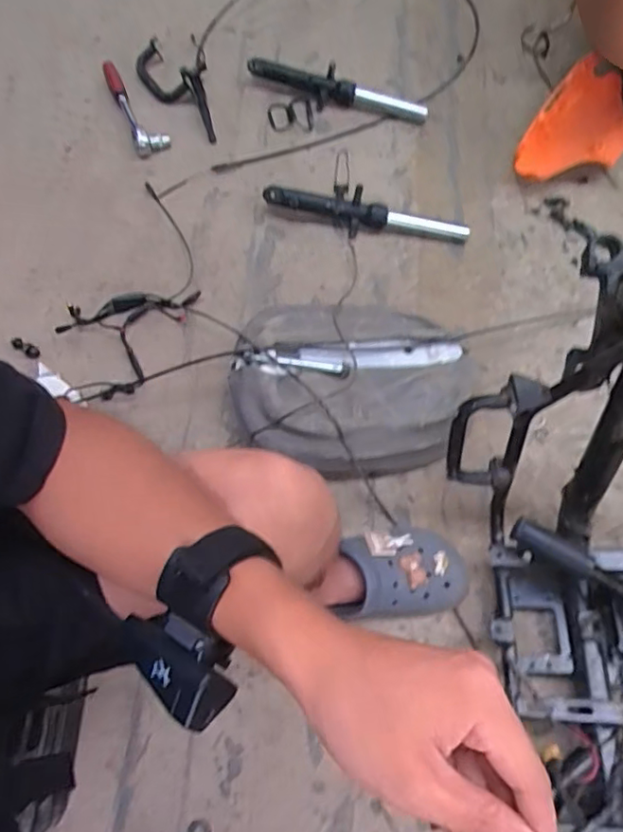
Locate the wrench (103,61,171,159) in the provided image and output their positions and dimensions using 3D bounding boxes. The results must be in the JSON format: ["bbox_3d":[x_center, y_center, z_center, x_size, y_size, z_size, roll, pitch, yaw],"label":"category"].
[{"bbox_3d":[-0.300,-0.525,1.006,0.058,0.043,0.186,-25,68,-10],"label":"wrench"}]

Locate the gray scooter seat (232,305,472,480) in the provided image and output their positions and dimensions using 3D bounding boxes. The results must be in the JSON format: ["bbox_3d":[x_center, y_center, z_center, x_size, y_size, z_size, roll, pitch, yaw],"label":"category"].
[{"bbox_3d":[0.060,-0.039,0.854,0.321,0.104,0.237,-2,66,0],"label":"gray scooter seat"}]

